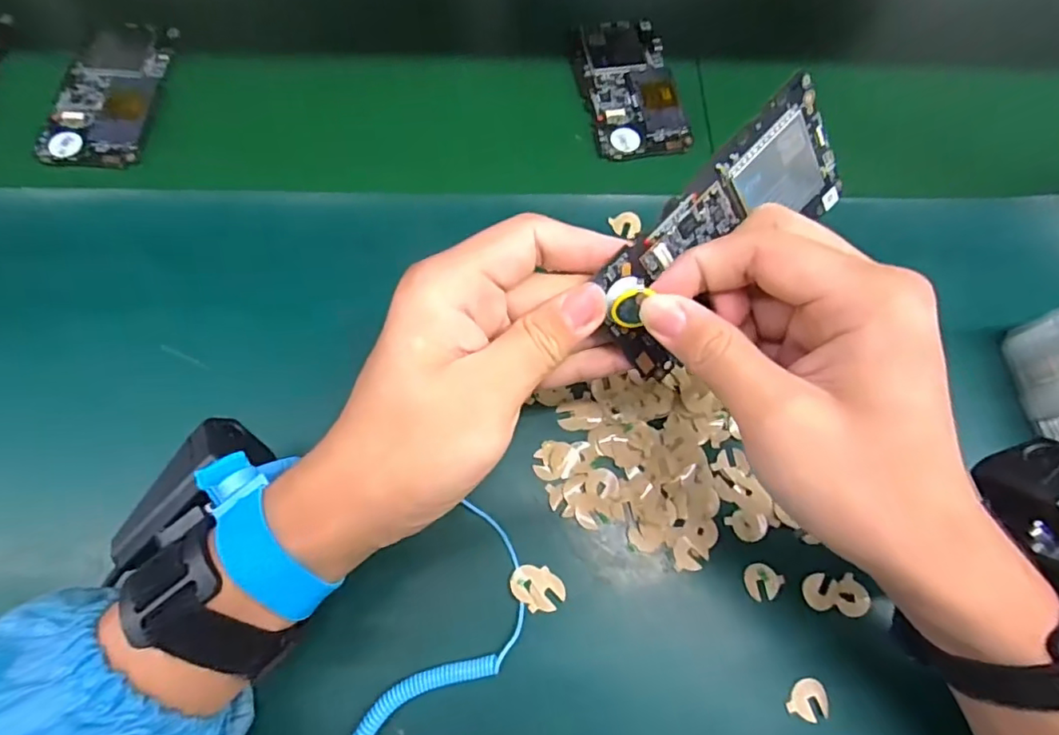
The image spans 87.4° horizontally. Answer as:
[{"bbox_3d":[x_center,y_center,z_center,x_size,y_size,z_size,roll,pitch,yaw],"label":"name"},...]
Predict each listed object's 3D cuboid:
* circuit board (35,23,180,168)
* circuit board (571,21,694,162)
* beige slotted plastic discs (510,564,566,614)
[{"bbox_3d":[-0.286,-0.190,0.381,0.063,0.010,0.124,4,67,0],"label":"circuit board"},{"bbox_3d":[0.070,-0.201,0.396,0.066,0.007,0.122,-9,68,-5],"label":"circuit board"},{"bbox_3d":[0.004,0.108,0.272,0.026,0.004,0.020,40,72,14],"label":"beige slotted plastic discs"}]

